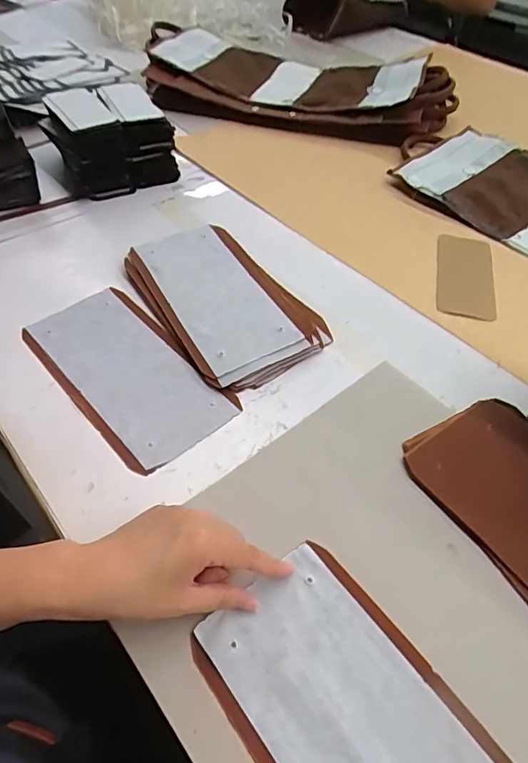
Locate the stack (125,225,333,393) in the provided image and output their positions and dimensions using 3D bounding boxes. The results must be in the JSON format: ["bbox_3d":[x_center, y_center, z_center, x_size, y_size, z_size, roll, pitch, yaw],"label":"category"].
[{"bbox_3d":[-0.054,-0.105,0.585,0.156,0.023,0.268,-31,57,-23],"label":"stack"}]

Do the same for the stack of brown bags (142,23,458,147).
[{"bbox_3d":[0.062,-0.591,0.954,0.593,0.087,0.298,9,51,6],"label":"stack of brown bags"}]

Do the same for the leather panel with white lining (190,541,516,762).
[{"bbox_3d":[0.067,0.232,0.317,0.129,0.007,0.237,-31,57,-24],"label":"leather panel with white lining"}]

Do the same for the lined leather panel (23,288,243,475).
[{"bbox_3d":[-0.147,-0.017,0.516,0.125,0.010,0.243,-35,59,-26],"label":"lined leather panel"}]

